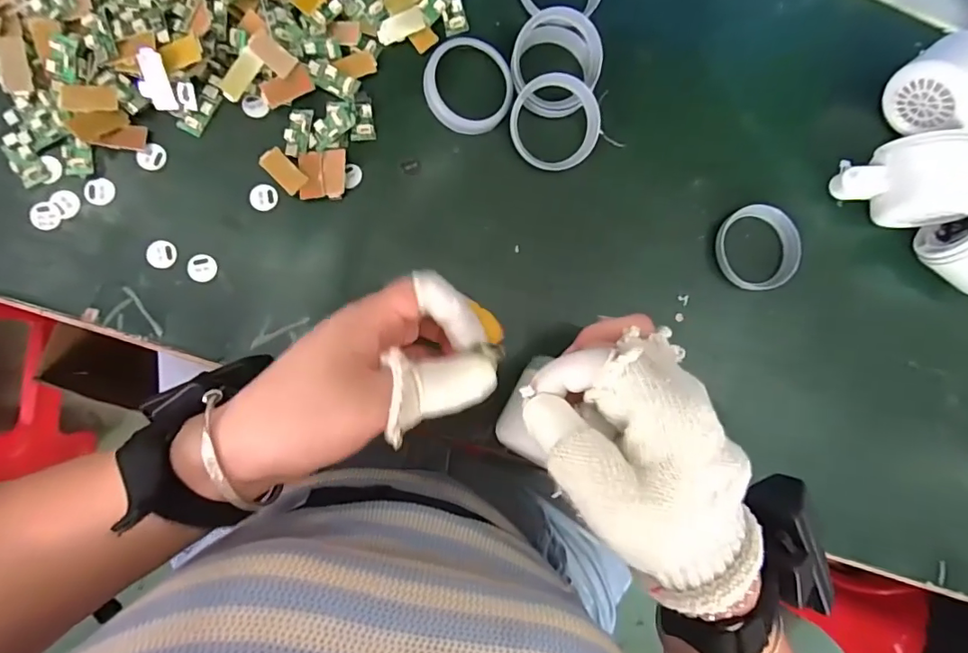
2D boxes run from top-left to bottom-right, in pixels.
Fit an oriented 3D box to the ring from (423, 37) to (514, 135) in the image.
[{"bbox_3d":[-0.009,-0.158,0.337,0.058,0.010,0.062,0,86,-7],"label":"ring"}]

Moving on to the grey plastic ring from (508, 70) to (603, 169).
[{"bbox_3d":[0.048,-0.135,0.343,0.059,0.007,0.059,-1,107,-2],"label":"grey plastic ring"}]

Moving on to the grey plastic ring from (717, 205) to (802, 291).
[{"bbox_3d":[0.192,-0.055,0.360,0.057,0.012,0.059,0,86,-7],"label":"grey plastic ring"}]

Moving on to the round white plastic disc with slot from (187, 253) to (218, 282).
[{"bbox_3d":[-0.174,-0.036,0.317,0.017,0.004,0.017,0,86,-7],"label":"round white plastic disc with slot"}]

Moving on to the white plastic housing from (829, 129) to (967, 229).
[{"bbox_3d":[0.285,-0.095,0.353,0.069,0.052,0.062,-12,88,-8],"label":"white plastic housing"}]

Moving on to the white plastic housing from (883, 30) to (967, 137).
[{"bbox_3d":[0.324,-0.163,0.360,0.063,0.052,0.067,-36,91,-8],"label":"white plastic housing"}]

